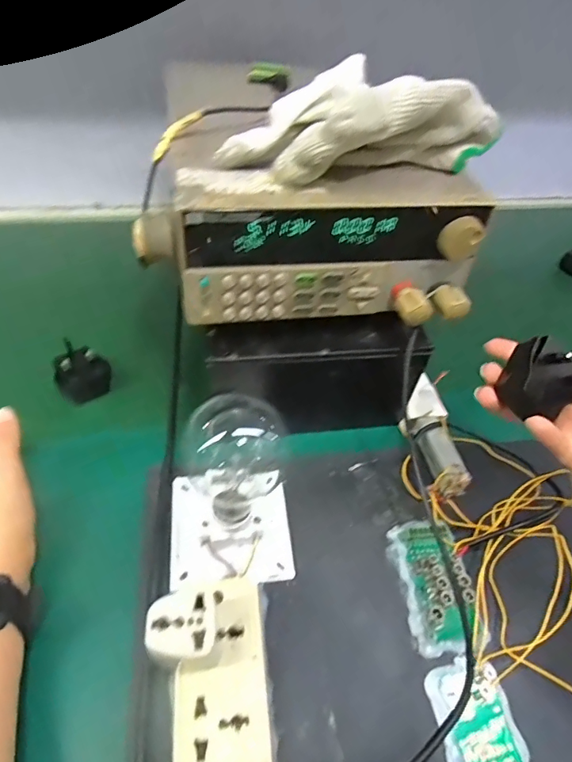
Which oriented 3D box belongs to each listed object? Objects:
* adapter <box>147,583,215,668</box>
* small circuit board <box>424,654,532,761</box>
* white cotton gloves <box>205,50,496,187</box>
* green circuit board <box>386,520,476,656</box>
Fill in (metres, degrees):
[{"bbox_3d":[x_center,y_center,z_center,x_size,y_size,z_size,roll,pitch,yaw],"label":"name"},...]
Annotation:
[{"bbox_3d":[-0.059,0.146,0.270,0.037,0.034,0.037,-11,50,-16],"label":"adapter"},{"bbox_3d":[0.119,0.212,0.285,0.047,0.008,0.069,-6,48,-12],"label":"small circuit board"},{"bbox_3d":[0.054,-0.173,0.312,0.185,0.052,0.070,-19,52,-22],"label":"white cotton gloves"},{"bbox_3d":[0.107,0.145,0.336,0.048,0.019,0.088,2,47,-5],"label":"green circuit board"}]

